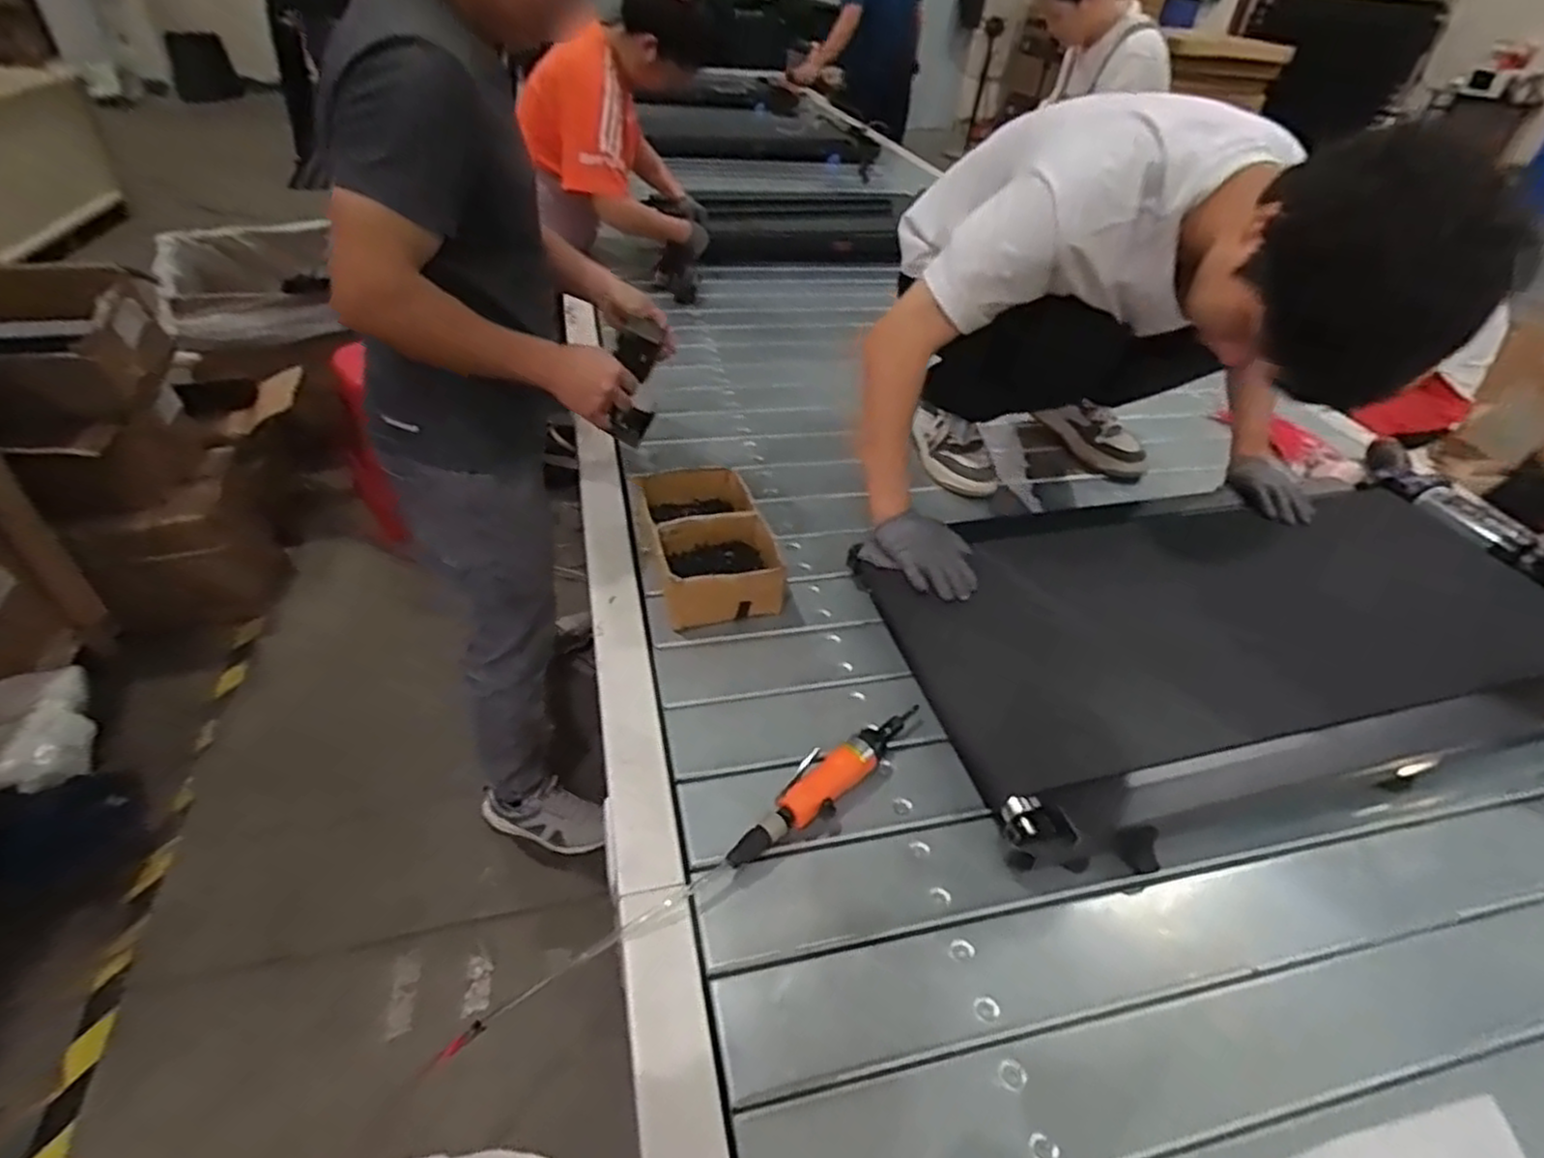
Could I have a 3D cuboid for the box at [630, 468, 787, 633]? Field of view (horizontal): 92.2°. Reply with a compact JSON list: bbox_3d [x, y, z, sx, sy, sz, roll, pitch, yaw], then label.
[{"bbox_3d":[-0.086,-0.048,1.053,0.163,0.088,0.255,-6,41,-15],"label":"box"}]

